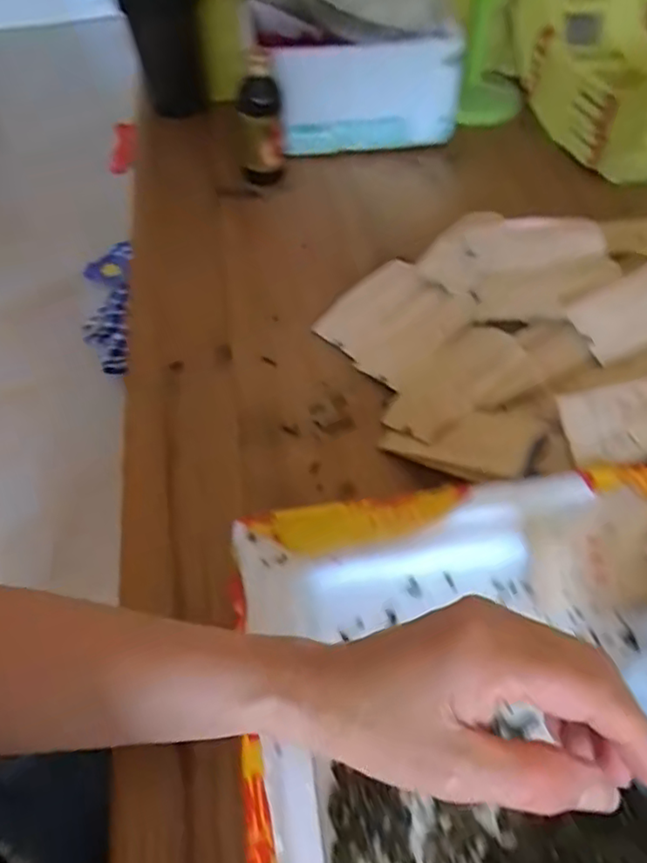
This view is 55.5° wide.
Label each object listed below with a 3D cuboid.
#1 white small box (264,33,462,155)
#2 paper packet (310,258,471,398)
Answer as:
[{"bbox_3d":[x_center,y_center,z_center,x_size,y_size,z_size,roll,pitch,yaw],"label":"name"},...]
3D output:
[{"bbox_3d":[0.047,-0.345,0.645,0.193,0.125,0.032,-18,55,-10],"label":"white small box"},{"bbox_3d":[0.058,-0.092,0.510,0.100,0.009,0.100,-42,64,-11],"label":"paper packet"}]

